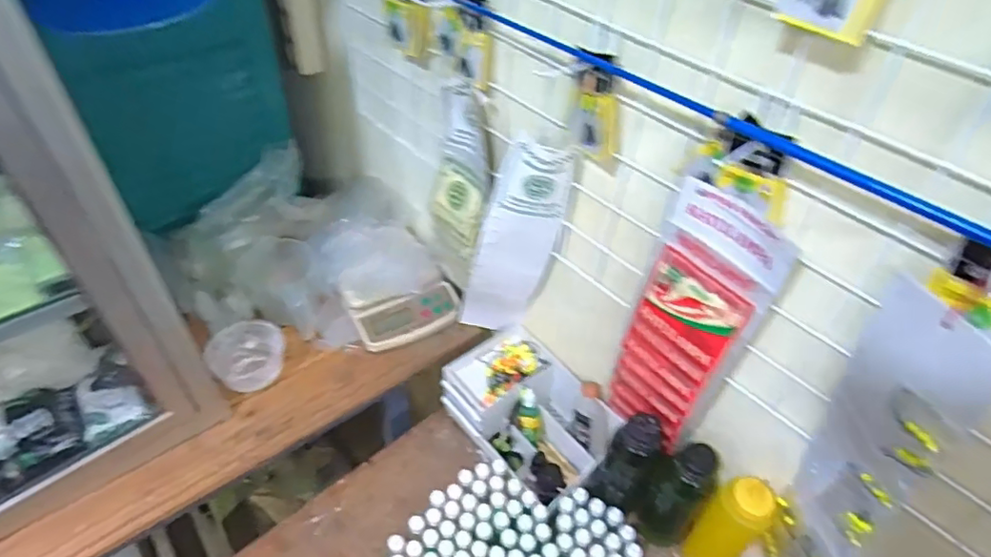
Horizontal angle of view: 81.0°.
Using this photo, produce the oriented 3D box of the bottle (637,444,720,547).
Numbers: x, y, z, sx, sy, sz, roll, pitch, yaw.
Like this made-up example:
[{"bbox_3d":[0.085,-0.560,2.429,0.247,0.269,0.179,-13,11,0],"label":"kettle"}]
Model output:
[{"bbox_3d":[0.224,0.262,0.719,0.068,0.197,0.073,2,45,-2],"label":"bottle"}]

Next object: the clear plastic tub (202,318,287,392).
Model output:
[{"bbox_3d":[-0.346,0.107,0.813,0.098,0.052,0.095,2,45,-2],"label":"clear plastic tub"}]

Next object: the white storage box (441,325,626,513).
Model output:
[{"bbox_3d":[0.046,0.191,0.838,0.236,0.102,0.164,36,53,28],"label":"white storage box"}]

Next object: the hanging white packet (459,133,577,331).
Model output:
[{"bbox_3d":[0.025,-0.033,0.743,0.097,0.352,0.031,7,54,-7],"label":"hanging white packet"}]

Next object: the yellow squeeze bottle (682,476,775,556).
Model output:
[{"bbox_3d":[0.270,0.303,0.688,0.072,0.189,0.051,29,50,23],"label":"yellow squeeze bottle"}]

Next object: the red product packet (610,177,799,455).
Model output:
[{"bbox_3d":[0.195,0.059,0.602,0.112,0.336,0.028,36,53,28],"label":"red product packet"}]

